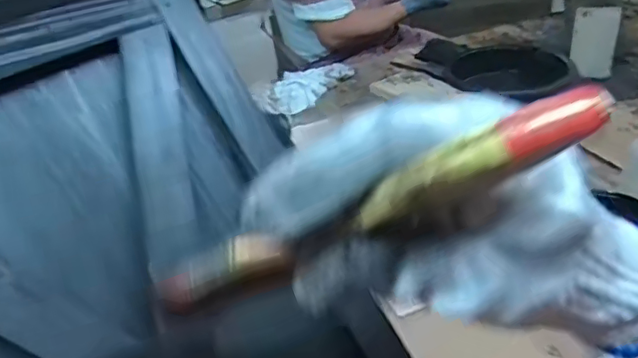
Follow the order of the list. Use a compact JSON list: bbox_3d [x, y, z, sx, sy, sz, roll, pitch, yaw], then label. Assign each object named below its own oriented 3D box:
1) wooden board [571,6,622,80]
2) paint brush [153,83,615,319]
[{"bbox_3d":[0.500,-0.249,1.070,0.014,0.130,0.087,-30,34,-29],"label":"wooden board"},{"bbox_3d":[0.004,0.015,0.176,0.164,0.020,0.018,-28,17,39],"label":"paint brush"}]

